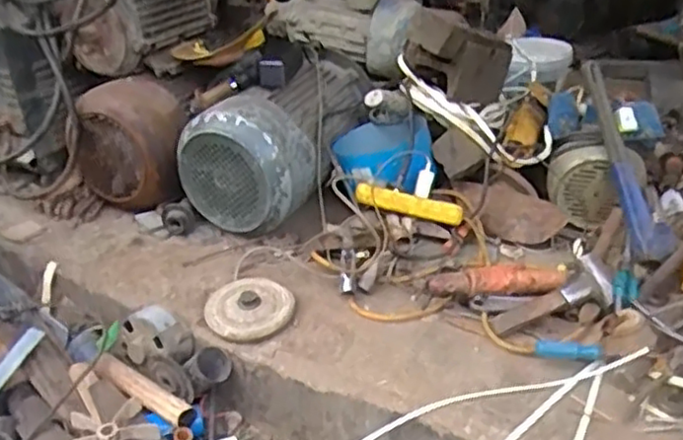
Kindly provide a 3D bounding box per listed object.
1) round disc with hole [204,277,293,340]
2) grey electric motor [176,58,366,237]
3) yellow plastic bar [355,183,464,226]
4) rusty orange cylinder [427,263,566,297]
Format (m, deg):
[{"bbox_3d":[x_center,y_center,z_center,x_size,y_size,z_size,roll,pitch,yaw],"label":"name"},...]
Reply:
[{"bbox_3d":[-0.152,0.135,1.142,0.142,0.026,0.141,-1,28,1],"label":"round disc with hole"},{"bbox_3d":[-0.125,-0.168,1.412,0.260,0.224,0.399,10,30,19],"label":"grey electric motor"},{"bbox_3d":[0.121,-0.028,1.227,0.192,0.035,0.025,14,29,0],"label":"yellow plastic bar"},{"bbox_3d":[0.248,0.103,1.098,0.221,0.055,0.050,-6,29,-8],"label":"rusty orange cylinder"}]

